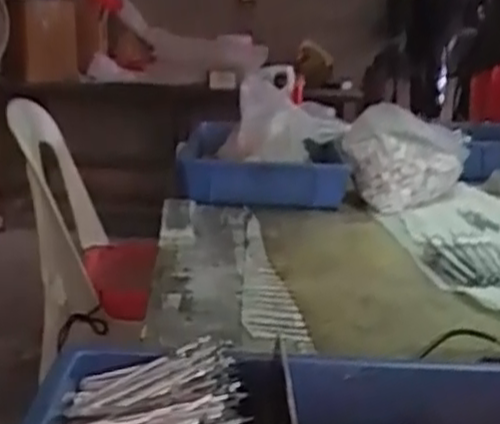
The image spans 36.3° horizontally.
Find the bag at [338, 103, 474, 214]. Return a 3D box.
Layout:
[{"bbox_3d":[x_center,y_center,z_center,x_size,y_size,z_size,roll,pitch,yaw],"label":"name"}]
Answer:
[{"bbox_3d":[0.274,-0.100,1.326,0.215,0.150,0.174,5,16,7],"label":"bag"}]

